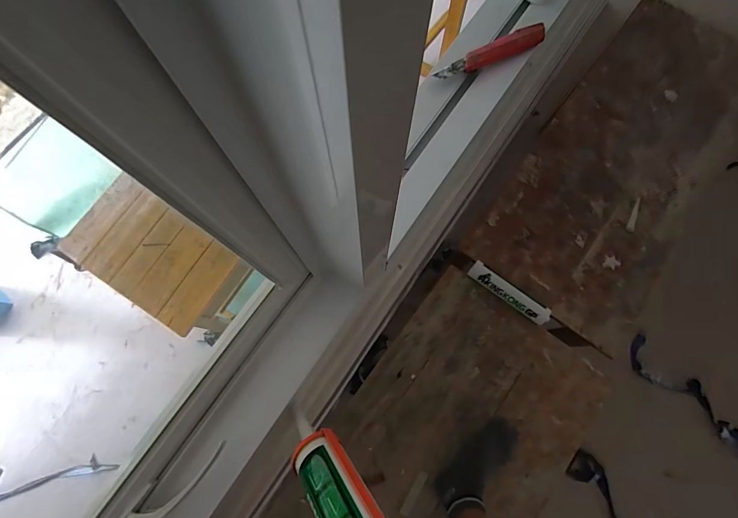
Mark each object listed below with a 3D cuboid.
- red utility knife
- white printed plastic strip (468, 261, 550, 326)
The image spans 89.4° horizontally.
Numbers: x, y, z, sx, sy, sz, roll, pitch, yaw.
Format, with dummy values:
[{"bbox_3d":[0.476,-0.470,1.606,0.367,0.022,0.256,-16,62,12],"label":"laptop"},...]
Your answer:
[{"bbox_3d":[0.163,-0.273,0.497,0.162,0.020,0.024,-28,77,-7],"label":"red utility knife"},{"bbox_3d":[0.350,0.082,0.925,0.218,0.044,0.054,39,79,10],"label":"white printed plastic strip"}]

